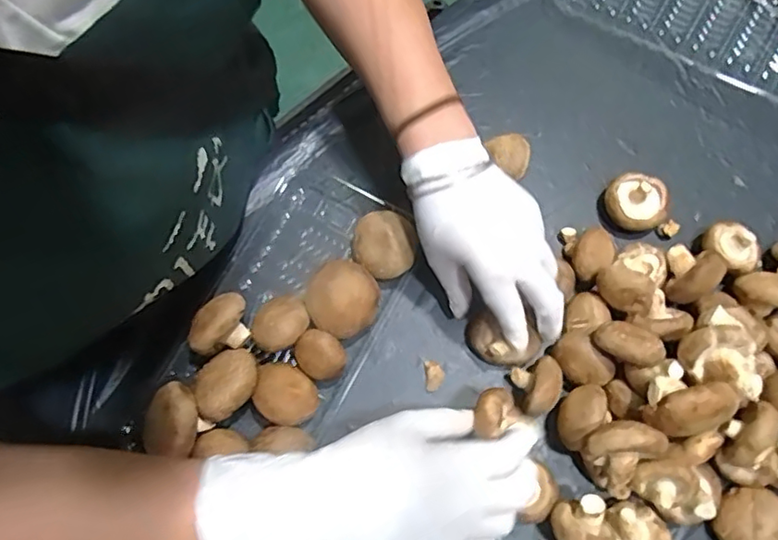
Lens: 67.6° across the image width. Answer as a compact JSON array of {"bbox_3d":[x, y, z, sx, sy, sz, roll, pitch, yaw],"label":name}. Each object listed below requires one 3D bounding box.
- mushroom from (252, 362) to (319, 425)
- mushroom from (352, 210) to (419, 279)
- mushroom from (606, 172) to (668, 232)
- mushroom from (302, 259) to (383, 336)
[{"bbox_3d":[-0.070,0.087,0.405,0.042,0.029,0.037,13,75,3],"label":"mushroom"},{"bbox_3d":[-0.003,-0.016,0.429,0.045,0.040,0.045,0,75,0],"label":"mushroom"},{"bbox_3d":[0.189,-0.051,0.444,0.042,0.028,0.045,0,75,0],"label":"mushroom"},{"bbox_3d":[-0.032,0.023,0.421,0.051,0.036,0.051,0,75,0],"label":"mushroom"}]

